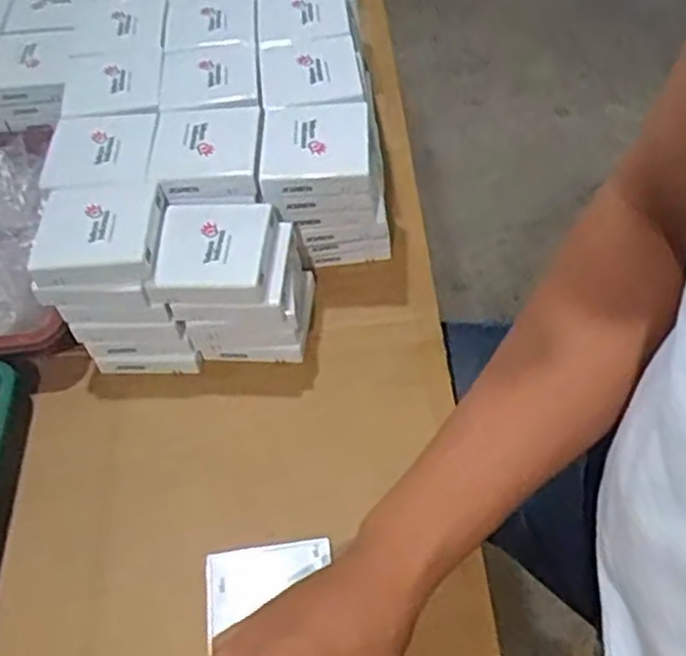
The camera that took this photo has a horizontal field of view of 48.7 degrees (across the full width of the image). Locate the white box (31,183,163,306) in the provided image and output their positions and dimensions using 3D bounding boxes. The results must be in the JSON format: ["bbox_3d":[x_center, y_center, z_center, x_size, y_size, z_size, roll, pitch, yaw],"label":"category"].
[{"bbox_3d":[-0.183,-0.070,0.573,0.091,0.030,0.087,-2,52,3],"label":"white box"}]

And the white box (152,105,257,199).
[{"bbox_3d":[-0.111,-0.143,0.616,0.080,0.024,0.088,-3,52,2],"label":"white box"}]

